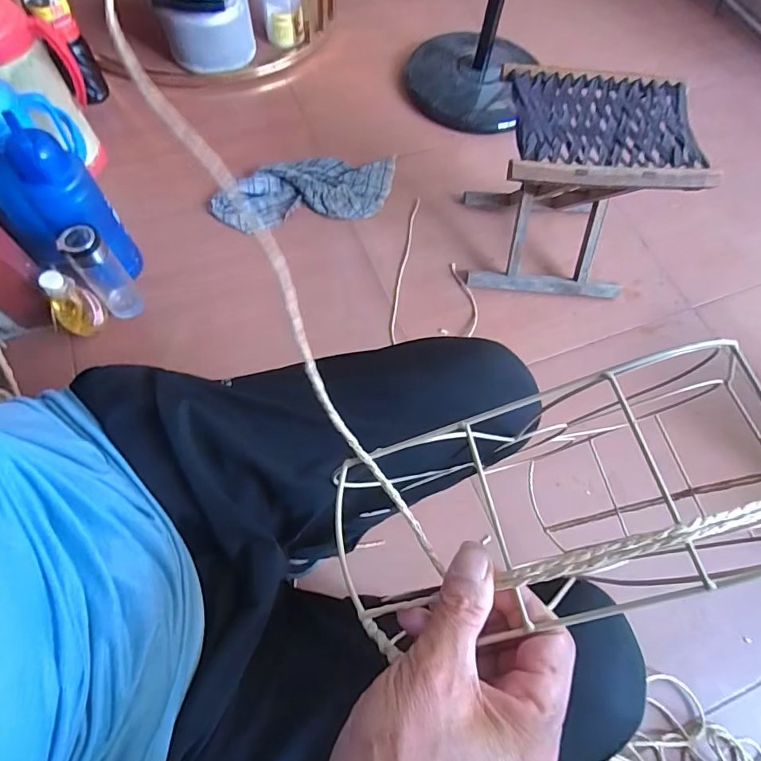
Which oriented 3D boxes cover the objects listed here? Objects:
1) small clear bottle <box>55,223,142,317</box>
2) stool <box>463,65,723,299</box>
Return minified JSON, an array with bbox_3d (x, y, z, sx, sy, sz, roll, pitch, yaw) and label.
[{"bbox_3d":[-0.495,-0.190,0.844,0.063,0.212,0.059,1,65,-3],"label":"small clear bottle"},{"bbox_3d":[0.348,-0.348,0.888,0.297,0.310,0.237,6,65,-1],"label":"stool"}]

